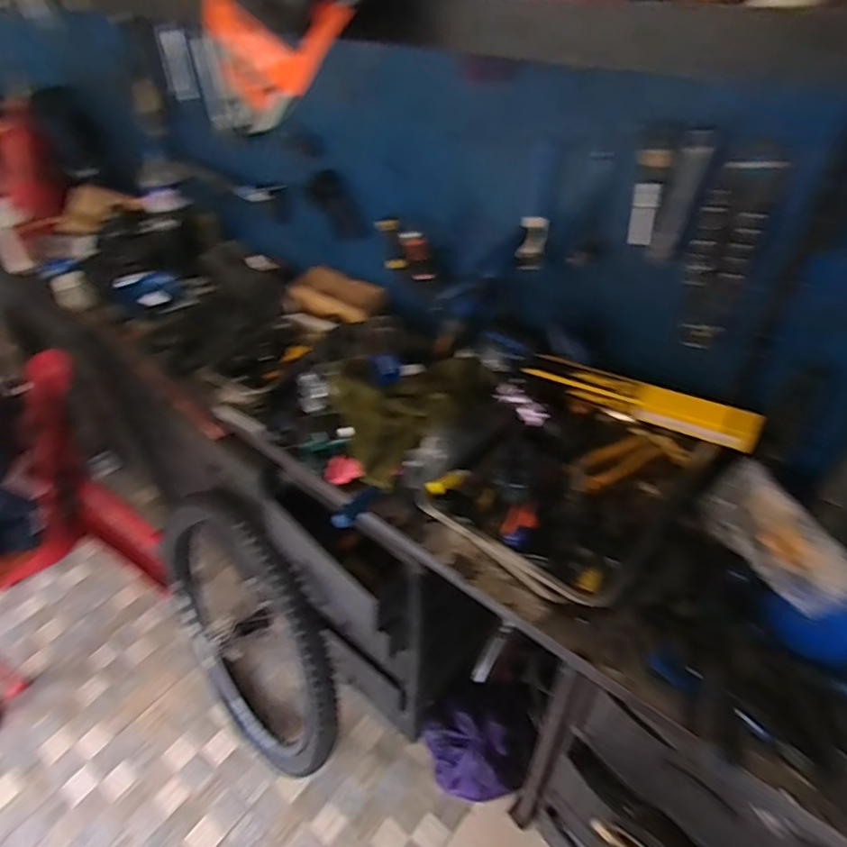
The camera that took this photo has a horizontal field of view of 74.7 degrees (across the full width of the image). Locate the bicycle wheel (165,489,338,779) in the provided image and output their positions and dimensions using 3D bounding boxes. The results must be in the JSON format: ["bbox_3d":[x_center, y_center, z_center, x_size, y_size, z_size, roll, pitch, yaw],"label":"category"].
[{"bbox_3d":[-0.409,0.468,1.296,0.656,0.690,0.110,33,35,31],"label":"bicycle wheel"}]

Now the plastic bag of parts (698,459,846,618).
[{"bbox_3d":[0.461,0.147,0.727,0.112,0.030,0.201,-27,55,-3],"label":"plastic bag of parts"}]

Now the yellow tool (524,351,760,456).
[{"bbox_3d":[0.327,-0.041,0.848,0.341,0.057,0.041,22,48,25],"label":"yellow tool"}]

